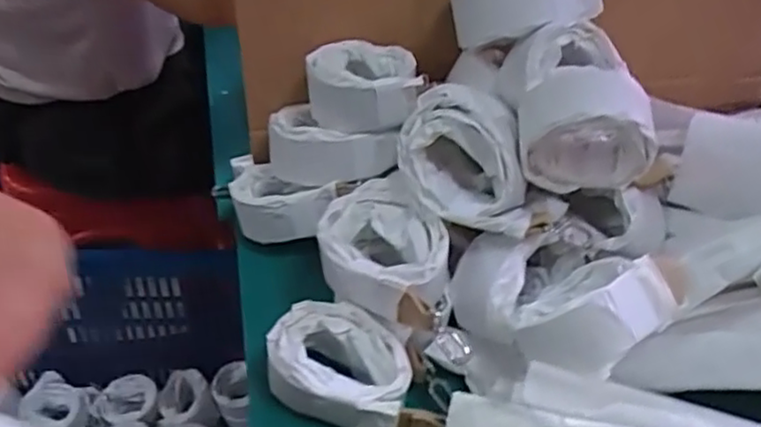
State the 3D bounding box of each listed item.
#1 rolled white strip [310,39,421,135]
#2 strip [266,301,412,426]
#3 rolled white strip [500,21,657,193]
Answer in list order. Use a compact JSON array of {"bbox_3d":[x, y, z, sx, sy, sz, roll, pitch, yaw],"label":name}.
[{"bbox_3d":[-0.017,-0.115,0.602,0.094,0.050,0.087,3,43,-3],"label":"rolled white strip"},{"bbox_3d":[-0.027,0.113,0.503,0.104,0.048,0.077,18,44,13],"label":"strip"},{"bbox_3d":[0.154,-0.083,0.540,0.101,0.080,0.124,3,43,-3],"label":"rolled white strip"}]

